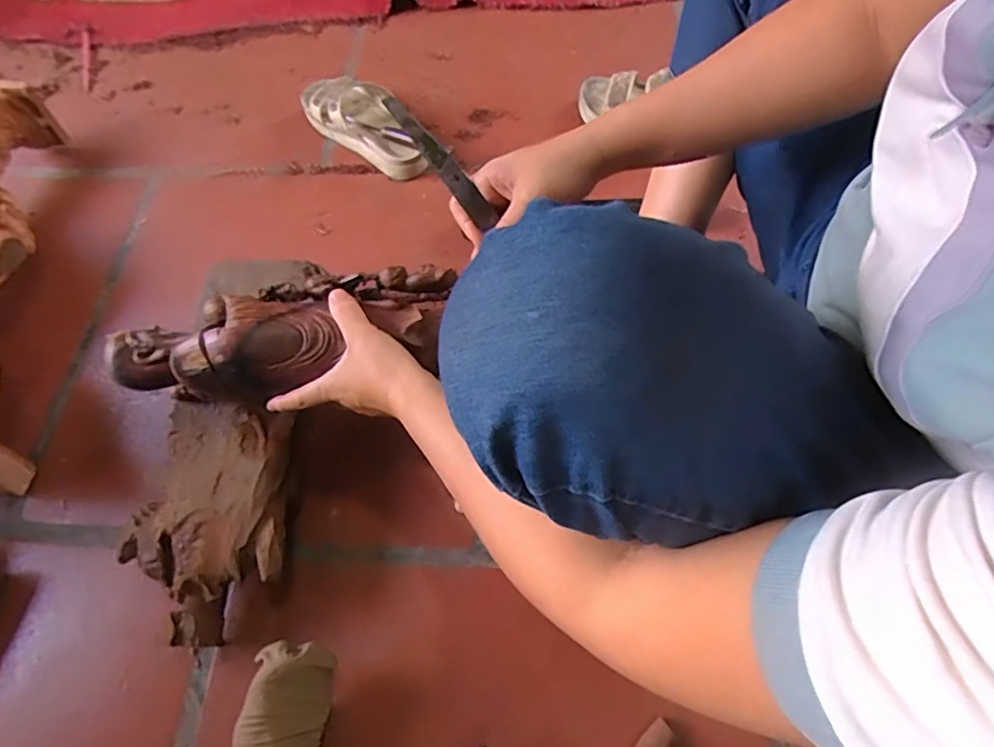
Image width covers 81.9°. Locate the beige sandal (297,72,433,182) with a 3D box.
[{"bbox_3d":[-0.183,-0.352,0.812,0.092,0.063,0.227,-41,66,-17],"label":"beige sandal"}]

